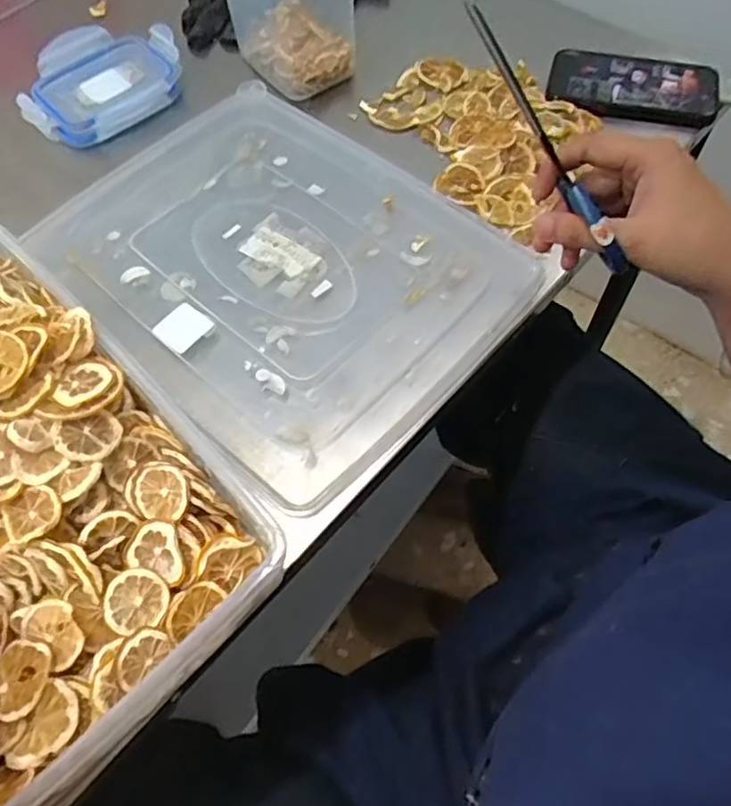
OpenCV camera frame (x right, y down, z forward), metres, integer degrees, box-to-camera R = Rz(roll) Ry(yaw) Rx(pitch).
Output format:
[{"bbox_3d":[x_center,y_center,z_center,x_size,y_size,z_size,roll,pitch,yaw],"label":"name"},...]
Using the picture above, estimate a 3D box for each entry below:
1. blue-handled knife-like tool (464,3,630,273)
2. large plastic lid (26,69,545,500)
[{"bbox_3d":[0.105,-0.144,0.364,0.013,0.014,0.174,-46,112,-20],"label":"blue-handled knife-like tool"},{"bbox_3d":[-0.078,-0.125,0.523,0.365,0.014,0.278,40,70,21],"label":"large plastic lid"}]

